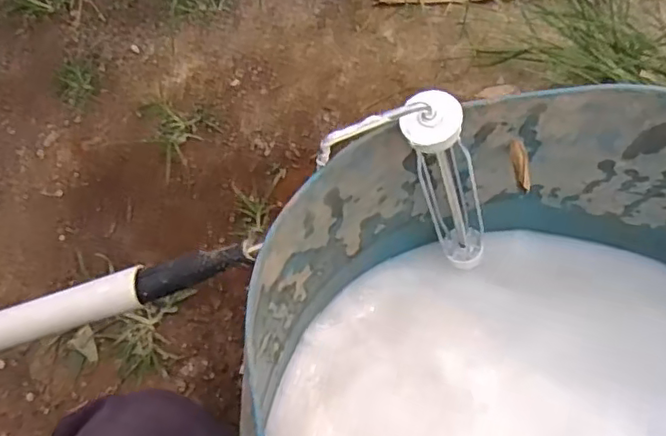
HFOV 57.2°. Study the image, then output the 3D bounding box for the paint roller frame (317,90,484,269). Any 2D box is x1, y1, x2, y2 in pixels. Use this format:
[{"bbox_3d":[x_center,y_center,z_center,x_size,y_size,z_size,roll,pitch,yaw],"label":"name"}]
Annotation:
[{"bbox_3d":[0.066,-0.020,0.473,0.133,0.227,0.041,4,68,5],"label":"paint roller frame"}]

